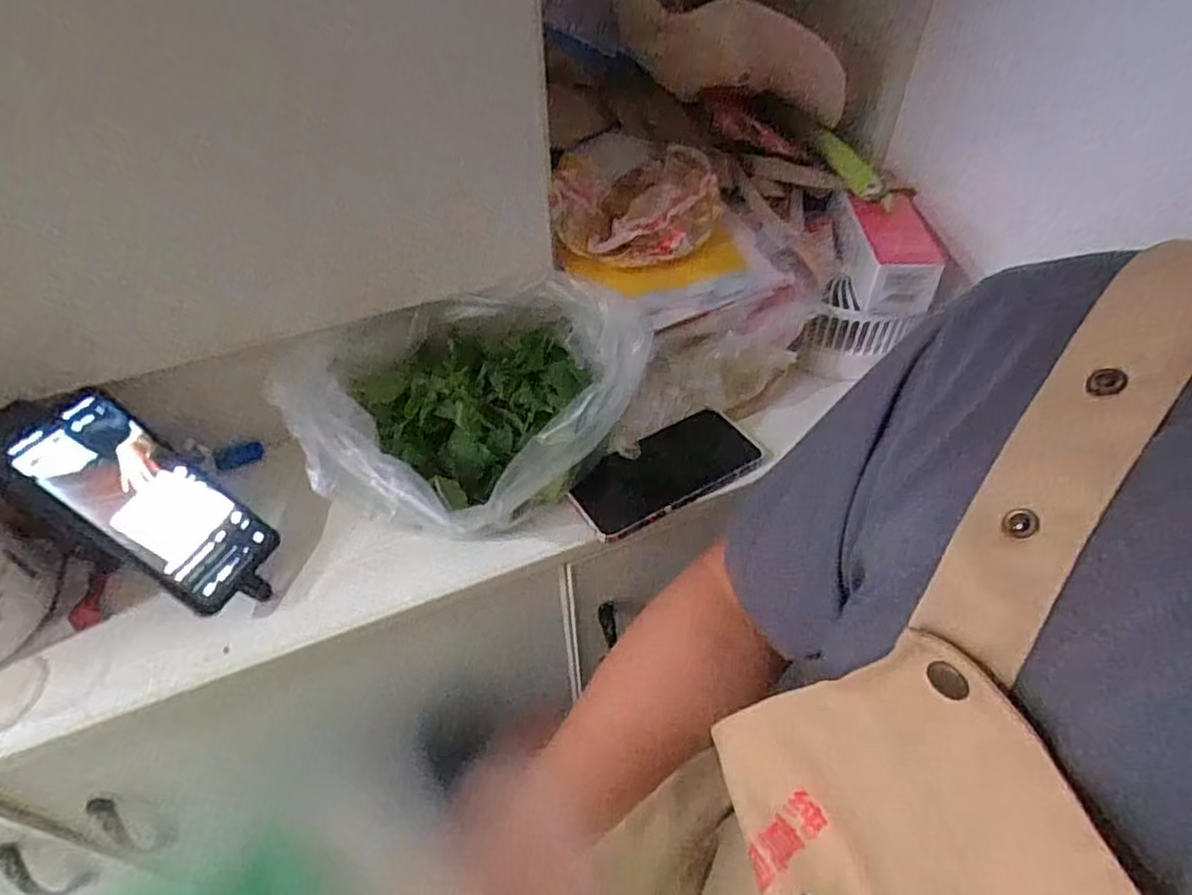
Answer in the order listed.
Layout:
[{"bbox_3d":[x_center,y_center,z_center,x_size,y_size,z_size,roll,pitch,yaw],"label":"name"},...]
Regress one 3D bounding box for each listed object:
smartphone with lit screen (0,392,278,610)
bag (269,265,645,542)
[{"bbox_3d":[-0.305,0.036,0.457,0.009,0.166,0.079,-27,23,40],"label":"smartphone with lit screen"},{"bbox_3d":[-0.087,-0.023,0.528,0.261,0.133,0.189,-33,55,-25],"label":"bag"}]

